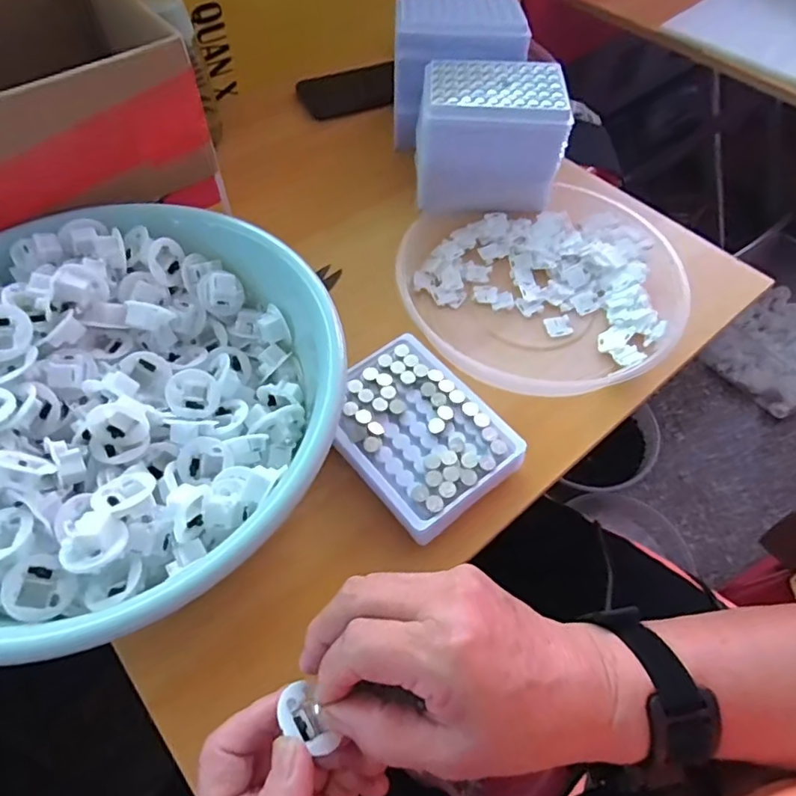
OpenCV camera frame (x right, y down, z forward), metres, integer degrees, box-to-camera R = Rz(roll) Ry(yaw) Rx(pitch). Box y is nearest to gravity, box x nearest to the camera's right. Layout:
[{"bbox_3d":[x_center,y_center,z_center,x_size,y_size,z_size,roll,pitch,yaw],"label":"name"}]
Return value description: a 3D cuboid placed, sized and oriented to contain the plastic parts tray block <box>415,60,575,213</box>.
[{"bbox_3d":[0.089,-0.263,0.569,0.140,0.105,0.111,-1,56,-2],"label":"plastic parts tray block"}]

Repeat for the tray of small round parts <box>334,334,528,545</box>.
[{"bbox_3d":[0.012,0.029,0.425,0.107,0.036,0.139,-34,63,-22],"label":"tray of small round parts"}]

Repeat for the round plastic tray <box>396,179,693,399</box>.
[{"bbox_3d":[0.130,-0.107,0.521,0.259,0.039,0.235,-10,57,-8],"label":"round plastic tray"}]

